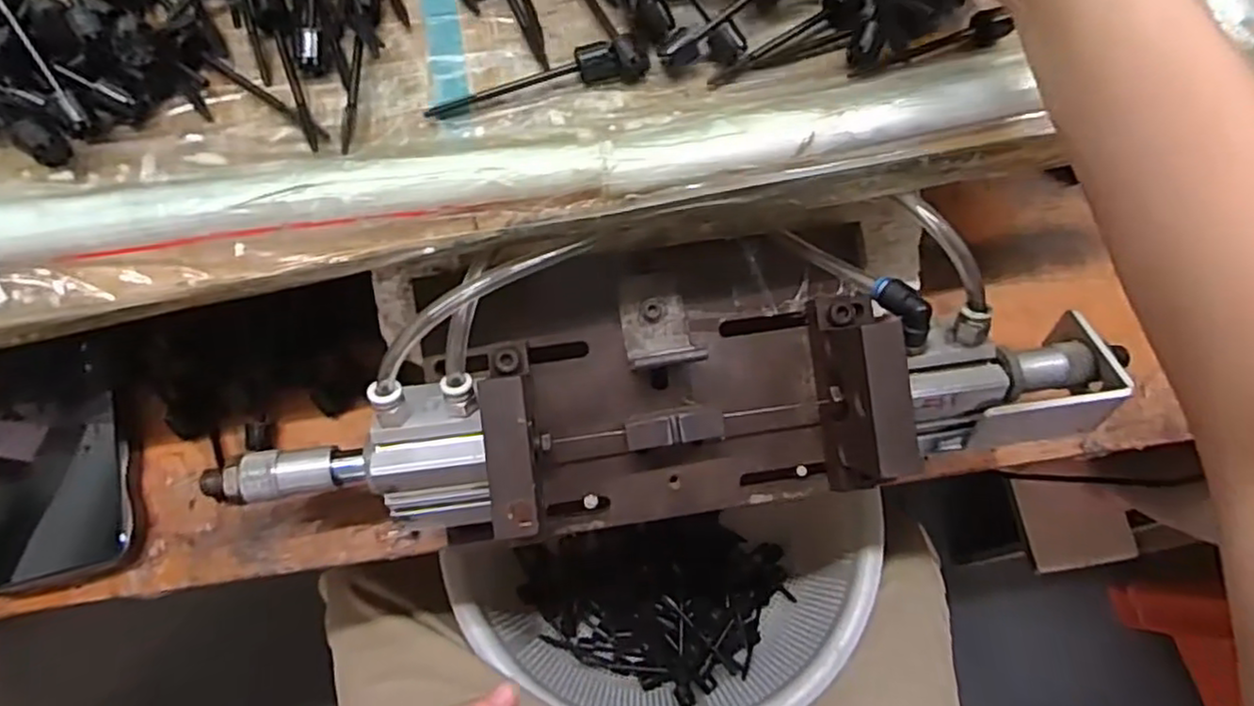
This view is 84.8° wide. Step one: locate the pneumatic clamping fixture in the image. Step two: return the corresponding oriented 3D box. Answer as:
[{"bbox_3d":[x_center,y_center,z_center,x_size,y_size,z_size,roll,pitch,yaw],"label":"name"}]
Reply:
[{"bbox_3d":[0.023,0.011,0.359,0.435,0.107,0.138,-8,72,-4],"label":"pneumatic clamping fixture"}]

